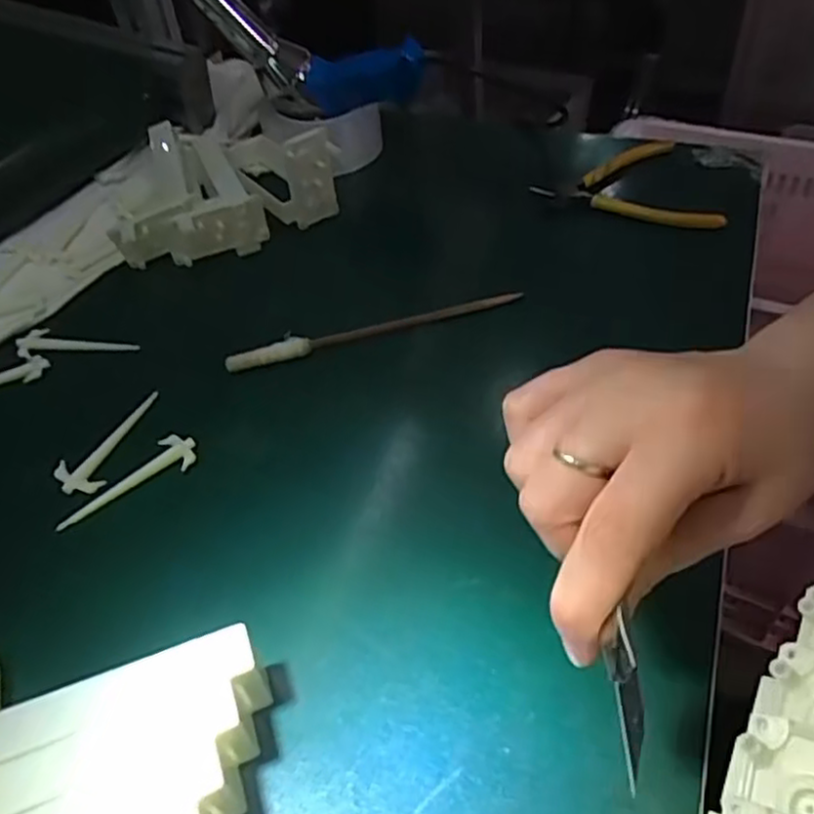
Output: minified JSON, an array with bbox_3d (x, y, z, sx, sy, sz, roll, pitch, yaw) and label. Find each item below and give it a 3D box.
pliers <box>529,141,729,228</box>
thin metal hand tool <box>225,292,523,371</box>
[{"bbox_3d":[0.176,-0.185,0.606,0.133,0.016,0.122,-8,47,-2],"label":"pliers"},{"bbox_3d":[-0.021,-0.055,0.509,0.209,0.014,0.013,-15,47,-8],"label":"thin metal hand tool"}]

